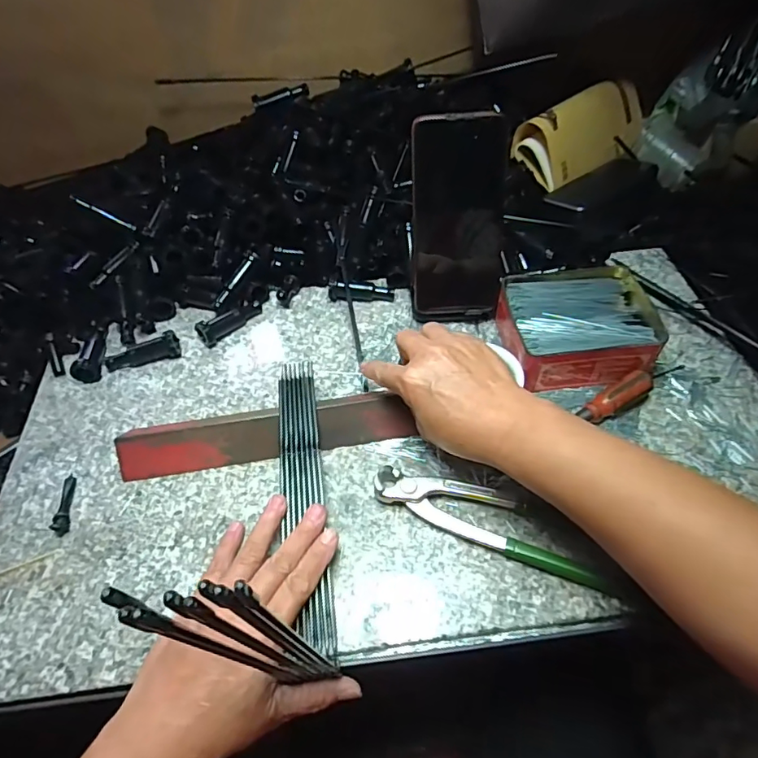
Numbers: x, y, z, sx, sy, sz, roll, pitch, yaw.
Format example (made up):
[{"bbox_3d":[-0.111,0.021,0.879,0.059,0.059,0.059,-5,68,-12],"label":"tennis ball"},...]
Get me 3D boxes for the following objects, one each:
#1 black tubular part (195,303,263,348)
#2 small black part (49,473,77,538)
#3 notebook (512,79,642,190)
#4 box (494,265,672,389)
[{"bbox_3d":[-0.147,-0.058,0.504,0.020,0.018,0.066,37,62,27],"label":"black tubular part"},{"bbox_3d":[-0.242,0.095,0.394,0.011,0.010,0.051,-12,52,-6],"label":"small black part"},{"bbox_3d":[0.236,-0.278,0.565,0.209,0.060,0.058,-34,57,-22],"label":"notebook"},{"bbox_3d":[0.177,-0.048,0.461,0.128,0.044,0.115,-4,52,0],"label":"box"}]

